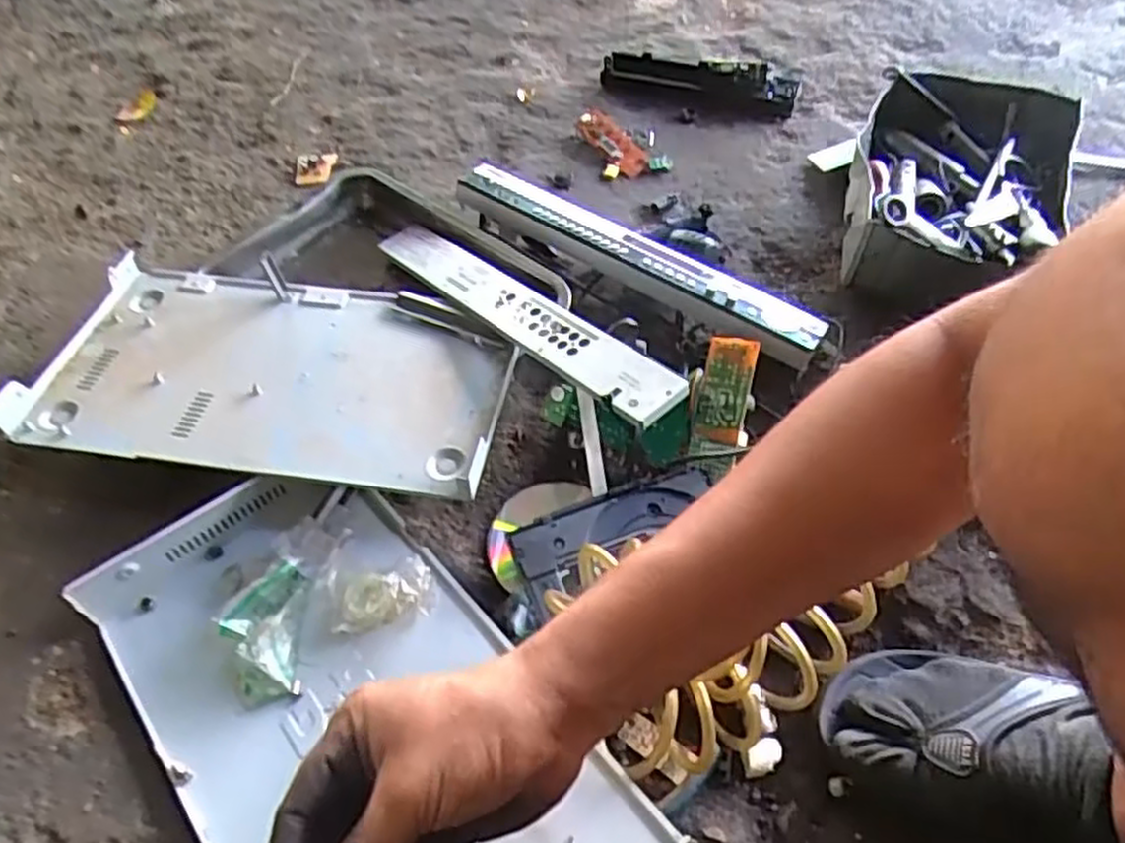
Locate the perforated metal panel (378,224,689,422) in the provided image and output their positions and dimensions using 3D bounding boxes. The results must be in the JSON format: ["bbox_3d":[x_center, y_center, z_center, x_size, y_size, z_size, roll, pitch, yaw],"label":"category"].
[{"bbox_3d":[-0.050,-0.109,0.735,0.055,0.009,0.411,-43,51,-15],"label":"perforated metal panel"}]

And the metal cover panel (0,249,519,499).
[{"bbox_3d":[-0.265,-0.053,0.710,0.425,0.033,0.228,8,54,6],"label":"metal cover panel"}]

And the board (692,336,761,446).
[{"bbox_3d":[0.142,-0.028,0.676,0.047,0.011,0.091,14,94,36],"label":"board"}]

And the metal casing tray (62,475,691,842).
[{"bbox_3d":[-0.149,0.212,0.556,0.236,0.044,0.433,-34,61,-22],"label":"metal casing tray"}]

